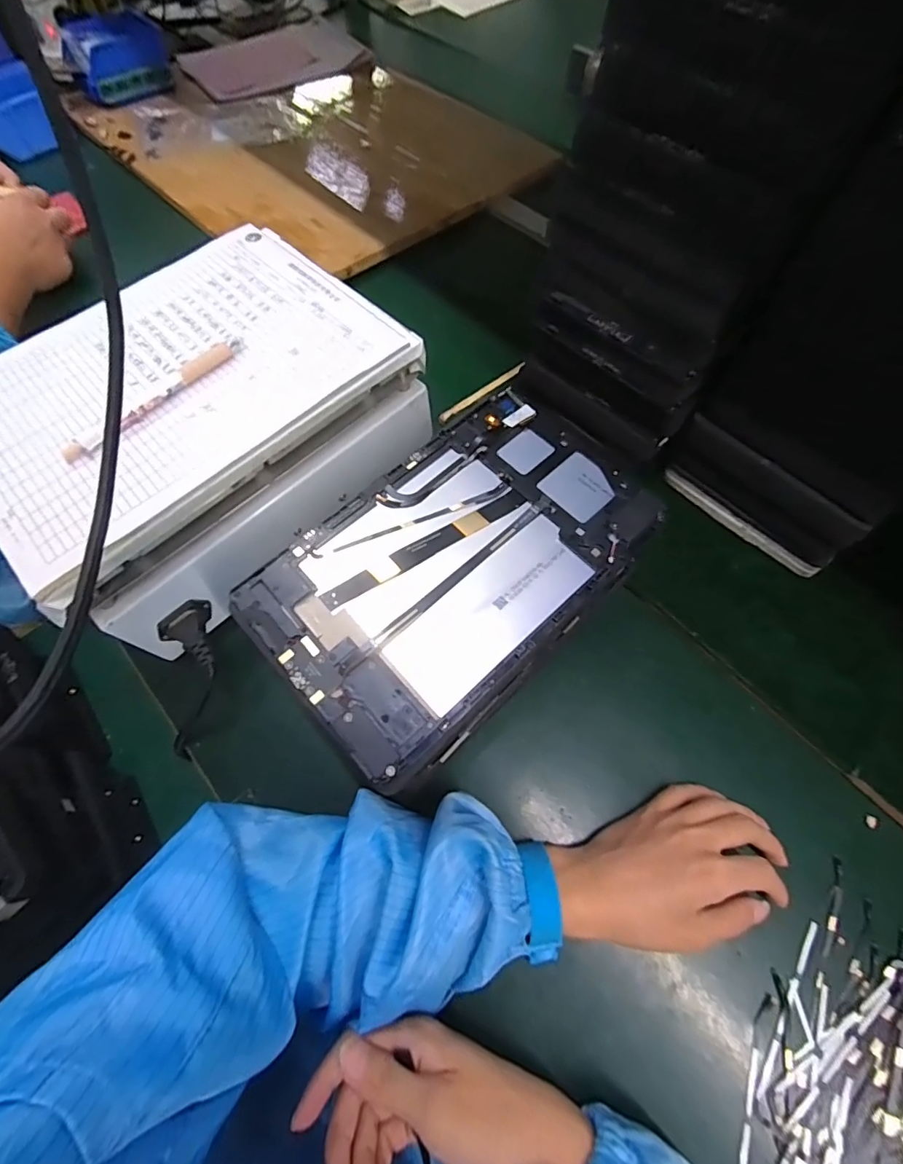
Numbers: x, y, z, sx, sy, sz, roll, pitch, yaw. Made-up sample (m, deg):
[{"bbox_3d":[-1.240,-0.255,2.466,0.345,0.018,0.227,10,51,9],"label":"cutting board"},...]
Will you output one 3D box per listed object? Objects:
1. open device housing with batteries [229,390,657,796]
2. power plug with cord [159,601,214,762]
[{"bbox_3d":[0.002,-0.016,0.301,0.242,0.013,0.157,-42,71,-18],"label":"open device housing with batteries"},{"bbox_3d":[-0.198,0.077,0.368,0.045,0.029,0.125,5,97,3],"label":"power plug with cord"}]

